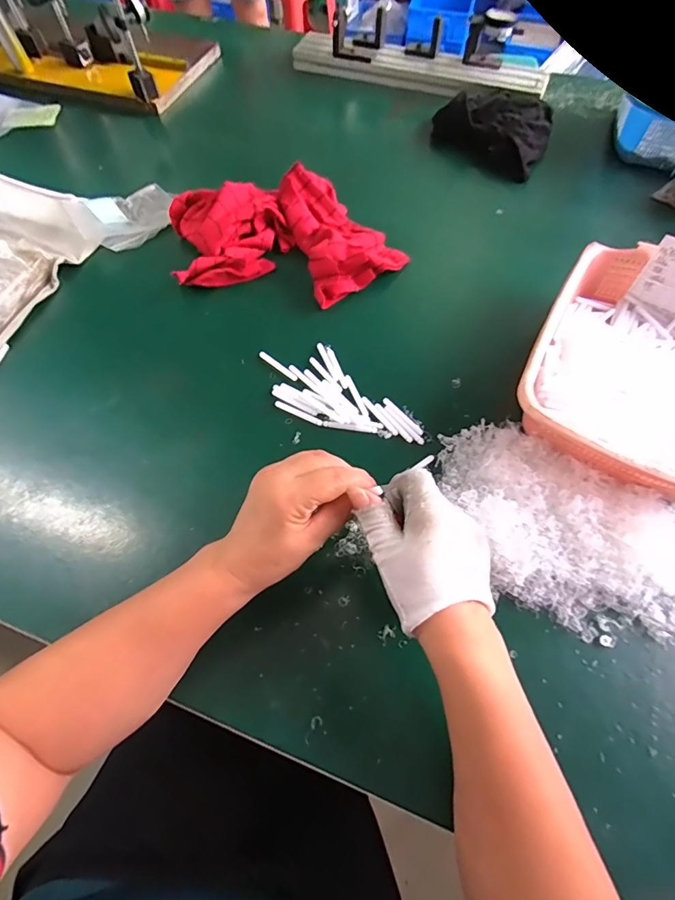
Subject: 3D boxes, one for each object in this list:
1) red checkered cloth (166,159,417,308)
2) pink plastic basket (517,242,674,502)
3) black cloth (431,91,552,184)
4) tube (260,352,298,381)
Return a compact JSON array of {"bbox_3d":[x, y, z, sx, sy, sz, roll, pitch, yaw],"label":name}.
[{"bbox_3d":[-0.067,-0.283,0.594,0.303,0.052,0.210,-9,62,-4],"label":"red checkered cloth"},{"bbox_3d":[0.319,-0.083,0.467,0.212,0.077,0.282,27,65,14],"label":"pink plastic basket"},{"bbox_3d":[0.261,-0.539,0.739,0.200,0.053,0.151,35,68,18],"label":"black cloth"},{"bbox_3d":[-0.070,-0.100,0.521,0.059,0.004,0.009,37,68,18],"label":"tube"}]

